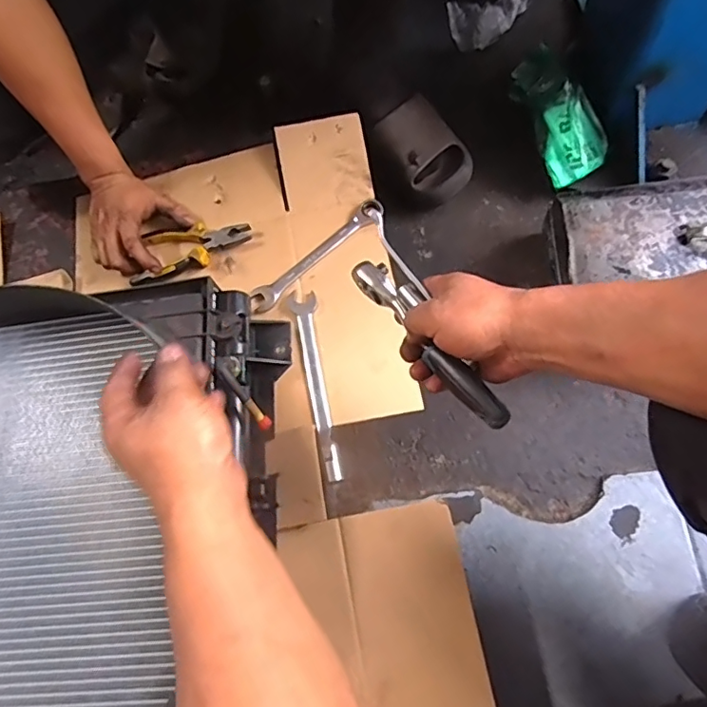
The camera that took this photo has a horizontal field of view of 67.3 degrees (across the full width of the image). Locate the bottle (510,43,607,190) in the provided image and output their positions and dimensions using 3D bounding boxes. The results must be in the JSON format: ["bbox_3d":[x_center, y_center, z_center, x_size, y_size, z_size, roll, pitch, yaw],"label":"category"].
[{"bbox_3d":[0.294,-0.339,0.745,0.081,0.065,0.186,-27,93,-7],"label":"bottle"}]

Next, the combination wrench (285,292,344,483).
[{"bbox_3d":[-0.041,0.032,0.635,0.033,0.015,0.237,-15,69,3],"label":"combination wrench"}]

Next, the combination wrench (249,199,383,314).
[{"bbox_3d":[-0.046,-0.132,0.698,0.218,0.015,0.032,-41,70,-7],"label":"combination wrench"}]

